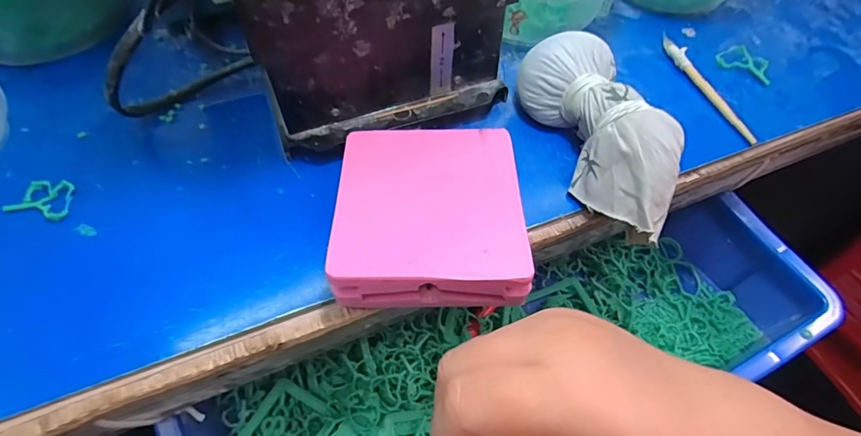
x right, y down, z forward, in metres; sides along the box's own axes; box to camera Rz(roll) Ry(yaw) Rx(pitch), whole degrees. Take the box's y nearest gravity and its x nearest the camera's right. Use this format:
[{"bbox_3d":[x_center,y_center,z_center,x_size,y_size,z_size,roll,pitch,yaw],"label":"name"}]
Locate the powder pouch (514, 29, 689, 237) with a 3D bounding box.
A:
[{"bbox_3d":[0.106,-0.058,0.278,0.057,0.043,0.137,-18,57,-13],"label":"powder pouch"}]

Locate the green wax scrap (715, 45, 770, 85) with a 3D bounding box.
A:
[{"bbox_3d":[0.240,-0.119,0.349,0.040,0.006,0.030,31,60,20],"label":"green wax scrap"}]

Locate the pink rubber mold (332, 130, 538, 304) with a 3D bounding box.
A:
[{"bbox_3d":[0.000,-0.007,0.257,0.100,0.020,0.109,0,55,-1],"label":"pink rubber mold"}]

